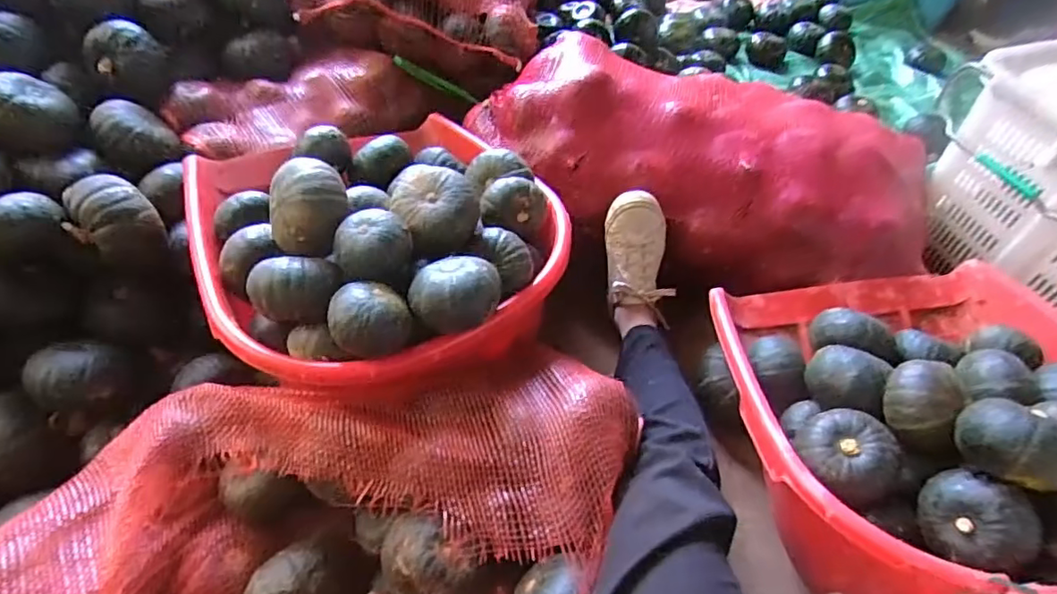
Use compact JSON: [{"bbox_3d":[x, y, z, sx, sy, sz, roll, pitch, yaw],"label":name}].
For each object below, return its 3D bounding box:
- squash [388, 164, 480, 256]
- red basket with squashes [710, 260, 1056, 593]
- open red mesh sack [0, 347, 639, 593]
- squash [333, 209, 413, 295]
[{"bbox_3d":[-0.106,-0.093,0.666,0.097,0.080,0.082,-3,51,-7],"label":"squash"},{"bbox_3d":[0.468,0.137,0.661,0.445,0.250,0.419,0,51,-5],"label":"red basket with squashes"},{"bbox_3d":[-0.208,0.234,0.572,0.640,0.222,0.372,-19,55,-19],"label":"open red mesh sack"},{"bbox_3d":[-0.163,-0.046,0.617,0.077,0.071,0.073,3,51,-3],"label":"squash"}]

